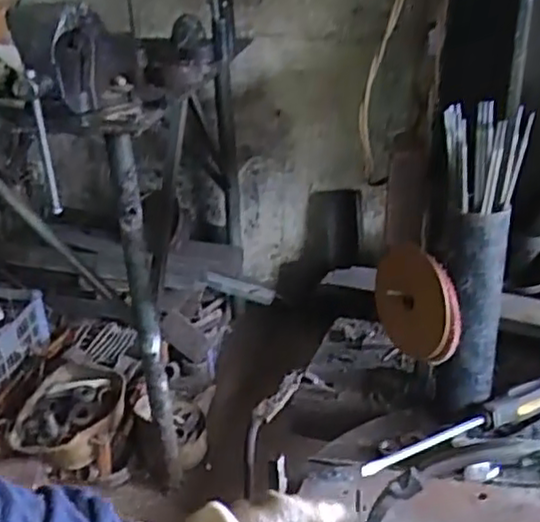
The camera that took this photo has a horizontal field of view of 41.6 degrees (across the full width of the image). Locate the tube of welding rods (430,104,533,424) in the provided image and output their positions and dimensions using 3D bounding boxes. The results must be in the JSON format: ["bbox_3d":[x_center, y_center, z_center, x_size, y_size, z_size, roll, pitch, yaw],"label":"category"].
[{"bbox_3d":[0.181,0.004,0.635,0.062,0.264,0.078,8,24,21],"label":"tube of welding rods"}]

